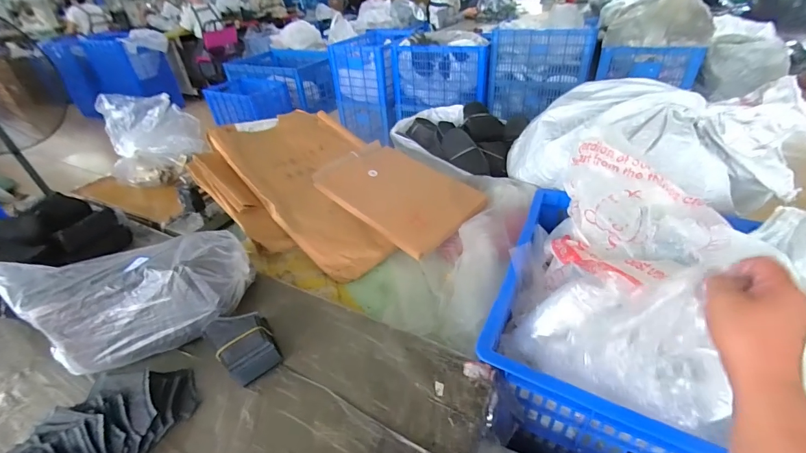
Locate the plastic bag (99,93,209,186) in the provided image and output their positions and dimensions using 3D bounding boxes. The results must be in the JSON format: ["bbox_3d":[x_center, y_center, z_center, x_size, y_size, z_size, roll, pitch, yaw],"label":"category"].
[{"bbox_3d":[-0.700,-0.253,1.017,0.241,0.221,0.127,-25,40,-26],"label":"plastic bag"}]

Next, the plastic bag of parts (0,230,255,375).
[{"bbox_3d":[-0.410,0.106,0.585,0.297,0.156,0.146,-18,37,-17],"label":"plastic bag of parts"}]

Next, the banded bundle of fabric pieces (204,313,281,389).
[{"bbox_3d":[-0.240,0.180,0.554,0.086,0.050,0.114,-29,42,-30],"label":"banded bundle of fabric pieces"}]

